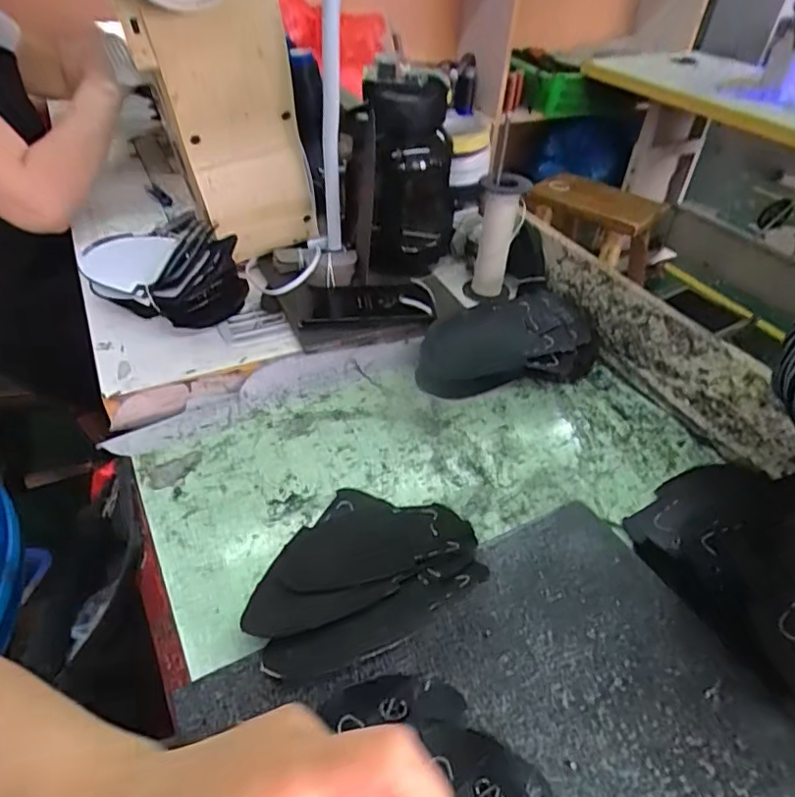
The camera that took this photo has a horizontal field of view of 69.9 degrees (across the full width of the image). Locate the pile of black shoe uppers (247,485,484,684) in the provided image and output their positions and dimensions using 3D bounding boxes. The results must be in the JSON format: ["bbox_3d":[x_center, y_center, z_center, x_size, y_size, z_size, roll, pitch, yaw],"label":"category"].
[{"bbox_3d":[-0.027,0.124,0.442,0.195,0.054,0.154,-25,49,-29],"label":"pile of black shoe uppers"}]

